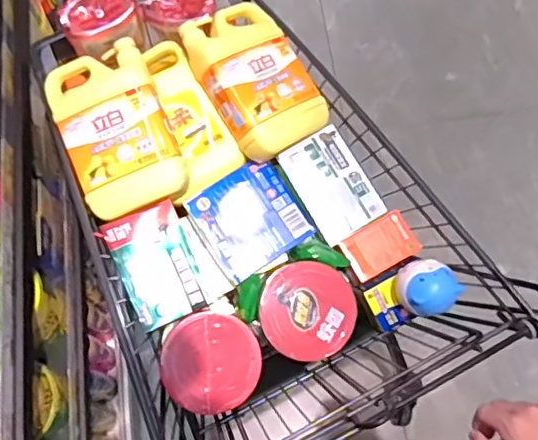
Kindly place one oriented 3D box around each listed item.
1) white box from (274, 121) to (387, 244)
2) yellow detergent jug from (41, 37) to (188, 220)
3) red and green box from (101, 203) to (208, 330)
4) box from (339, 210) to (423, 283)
[{"bbox_3d":[0.093,-0.055,0.866,0.096,0.033,0.155,-29,74,-11],"label":"white box"},{"bbox_3d":[-0.214,-0.125,0.823,0.142,0.079,0.219,-23,73,-10],"label":"yellow detergent jug"},{"bbox_3d":[-0.159,0.065,0.843,0.102,0.036,0.159,-22,95,-8],"label":"red and green box"},{"bbox_3d":[0.161,0.037,0.852,0.095,0.029,0.069,-26,74,-11],"label":"box"}]

